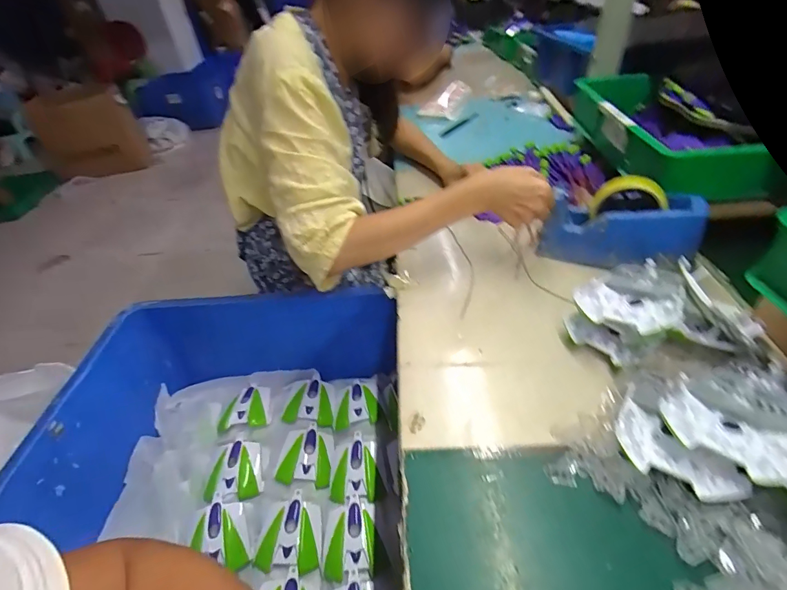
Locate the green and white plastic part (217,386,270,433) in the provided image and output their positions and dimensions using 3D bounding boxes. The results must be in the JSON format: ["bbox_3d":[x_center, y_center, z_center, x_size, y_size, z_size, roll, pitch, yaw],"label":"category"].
[{"bbox_3d":[-0.277,0.207,0.739,0.086,0.022,0.089,-13,42,-7],"label":"green and white plastic part"}]

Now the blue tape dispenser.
[{"bbox_3d":[0.313,-0.091,0.561,0.192,0.107,0.068,6,44,14],"label":"blue tape dispenser"}]

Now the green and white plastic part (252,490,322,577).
[{"bbox_3d":[-0.156,0.352,0.590,0.096,0.025,0.100,-3,48,-5],"label":"green and white plastic part"}]

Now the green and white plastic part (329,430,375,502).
[{"bbox_3d":[-0.066,0.283,0.649,0.072,0.031,0.102,-3,42,5],"label":"green and white plastic part"}]

